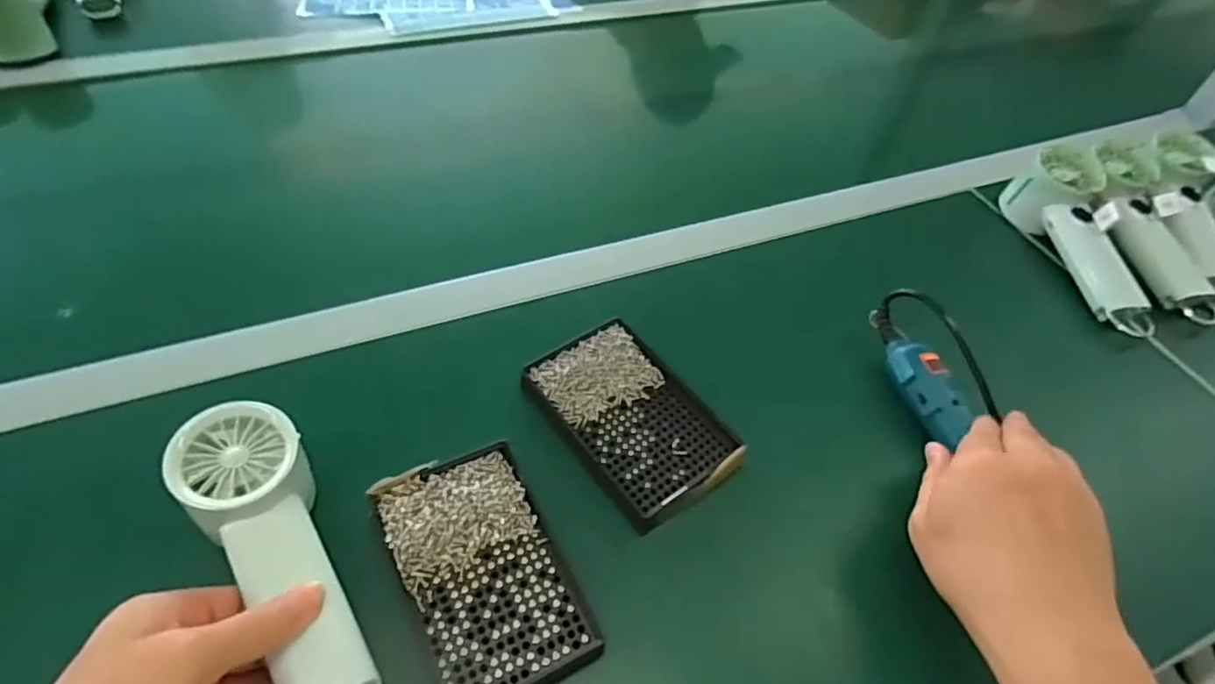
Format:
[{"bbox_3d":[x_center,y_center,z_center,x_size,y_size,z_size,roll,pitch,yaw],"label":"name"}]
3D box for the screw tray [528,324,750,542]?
[{"bbox_3d":[0.016,0.050,0.435,0.094,0.016,0.137,-30,60,-26],"label":"screw tray"}]

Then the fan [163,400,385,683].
[{"bbox_3d":[-0.165,0.122,0.336,0.058,0.050,0.194,-27,69,-25],"label":"fan"}]

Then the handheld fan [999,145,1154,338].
[{"bbox_3d":[0.433,-0.090,0.586,0.064,0.061,0.194,-5,64,-9],"label":"handheld fan"}]

